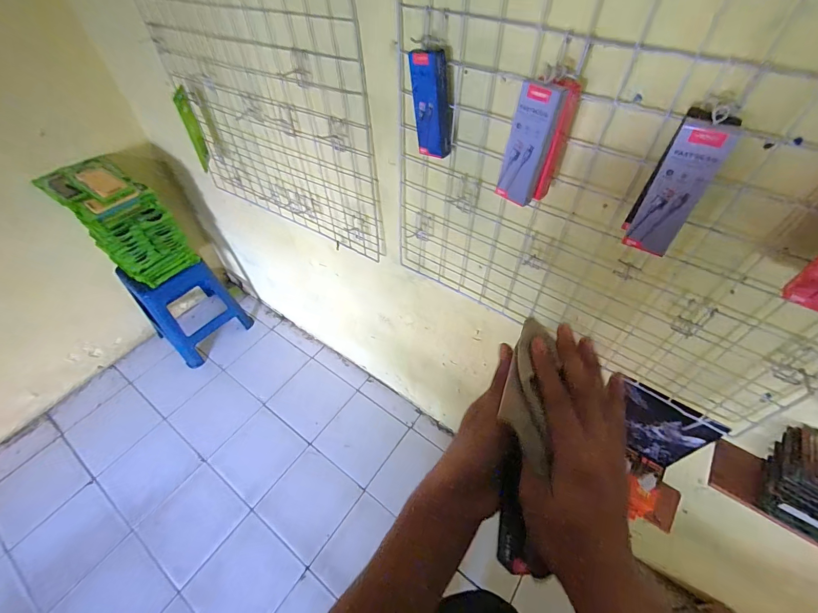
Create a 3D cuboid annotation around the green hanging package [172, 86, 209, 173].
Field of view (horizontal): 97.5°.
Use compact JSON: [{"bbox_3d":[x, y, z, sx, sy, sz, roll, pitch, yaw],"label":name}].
[{"bbox_3d":[-0.625,-0.507,1.045,0.048,0.217,0.029,-26,55,-19],"label":"green hanging package"}]

